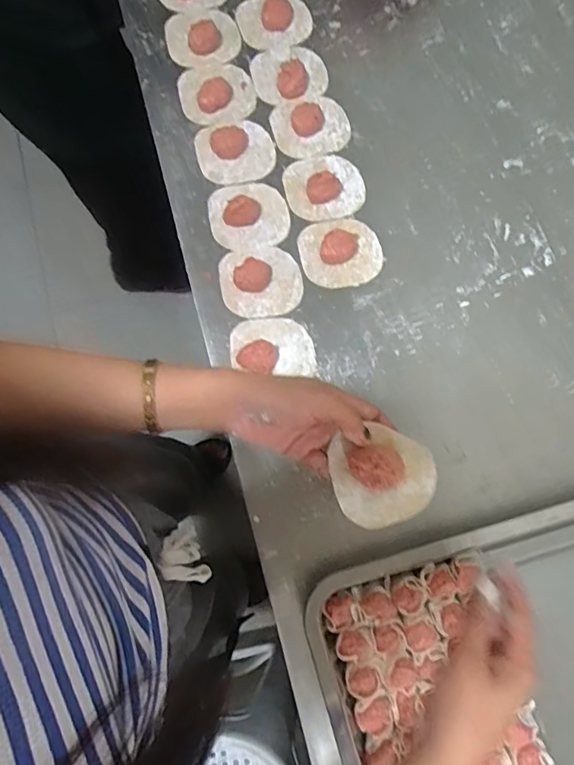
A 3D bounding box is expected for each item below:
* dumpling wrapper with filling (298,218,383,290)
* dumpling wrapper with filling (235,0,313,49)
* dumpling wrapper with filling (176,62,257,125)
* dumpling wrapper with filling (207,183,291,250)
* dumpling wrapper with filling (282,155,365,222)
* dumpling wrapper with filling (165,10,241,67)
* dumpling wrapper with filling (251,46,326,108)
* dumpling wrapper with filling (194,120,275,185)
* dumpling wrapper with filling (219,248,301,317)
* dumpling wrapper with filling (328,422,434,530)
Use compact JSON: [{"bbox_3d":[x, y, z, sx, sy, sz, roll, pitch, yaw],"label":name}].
[{"bbox_3d":[0.059,-0.144,0.552,0.086,0.027,0.079,0,79,0],"label":"dumpling wrapper with filling"},{"bbox_3d":[-0.016,-0.439,0.621,0.086,0.014,0.064,-7,80,-1],"label":"dumpling wrapper with filling"},{"bbox_3d":[-0.082,-0.339,0.595,0.085,0.020,0.079,-13,80,-2],"label":"dumpling wrapper with filling"},{"bbox_3d":[-0.042,-0.188,0.560,0.087,0.025,0.074,-3,79,-1],"label":"dumpling wrapper with filling"},{"bbox_3d":[0.042,-0.222,0.567,0.087,0.024,0.077,-10,80,-2],"label":"dumpling wrapper with filling"},{"bbox_3d":[-0.101,-0.411,0.613,0.083,0.016,0.069,-9,80,-2],"label":"dumpling wrapper with filling"},{"bbox_3d":[0.002,-0.363,0.601,0.083,0.013,0.078,0,79,0],"label":"dumpling wrapper with filling"},{"bbox_3d":[-0.059,-0.263,0.584,0.084,0.014,0.073,-19,80,-3],"label":"dumpling wrapper with filling"},{"bbox_3d":[-0.028,-0.110,0.549,0.085,0.016,0.076,-6,80,-1],"label":"dumpling wrapper with filling"},{"bbox_3d":[0.073,0.070,0.387,0.074,0.030,0.071,0,79,0],"label":"dumpling wrapper with filling"}]

